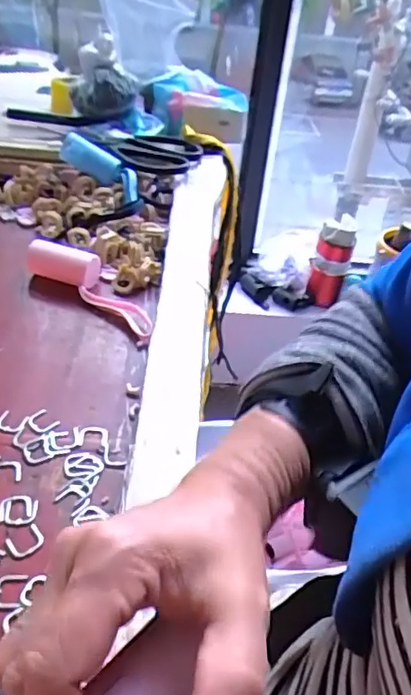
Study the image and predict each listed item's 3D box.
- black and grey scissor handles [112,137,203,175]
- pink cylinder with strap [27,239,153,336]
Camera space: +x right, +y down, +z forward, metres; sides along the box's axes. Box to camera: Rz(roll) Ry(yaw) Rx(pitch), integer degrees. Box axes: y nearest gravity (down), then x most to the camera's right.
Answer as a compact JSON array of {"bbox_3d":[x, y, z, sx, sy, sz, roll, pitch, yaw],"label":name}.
[{"bbox_3d":[-0.057,-0.224,0.674,0.098,0.010,0.092,17,40,12],"label":"black and grey scissor handles"},{"bbox_3d":[-0.096,-0.057,0.525,0.151,0.033,0.046,27,44,25],"label":"pink cylinder with strap"}]

